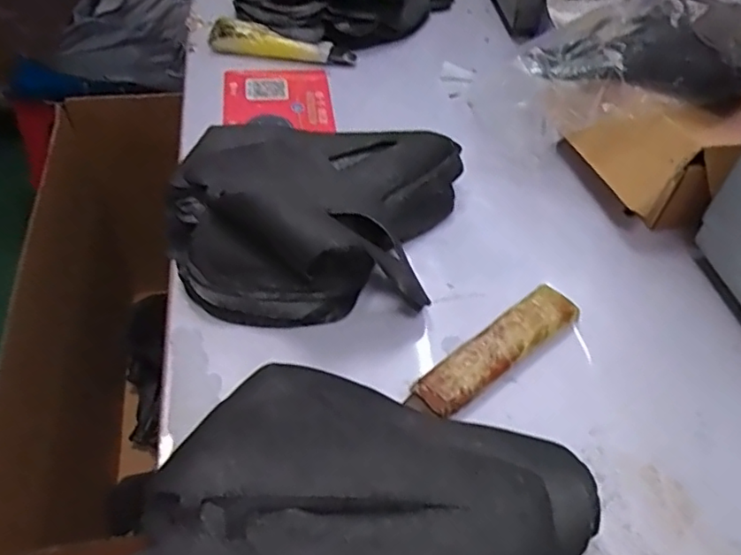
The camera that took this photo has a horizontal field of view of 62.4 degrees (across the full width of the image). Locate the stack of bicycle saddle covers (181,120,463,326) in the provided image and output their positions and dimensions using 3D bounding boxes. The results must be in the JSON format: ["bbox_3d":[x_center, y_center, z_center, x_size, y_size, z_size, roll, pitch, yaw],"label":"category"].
[{"bbox_3d":[-0.044,-0.063,0.513,0.236,0.085,0.202,6,48,1],"label":"stack of bicycle saddle covers"}]

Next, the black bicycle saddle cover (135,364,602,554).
[{"bbox_3d":[-0.006,0.155,0.353,0.243,0.042,0.207,17,49,11],"label":"black bicycle saddle cover"}]

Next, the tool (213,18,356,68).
[{"bbox_3d":[-0.104,-0.280,0.729,0.166,0.037,0.026,4,48,0],"label":"tool"}]

